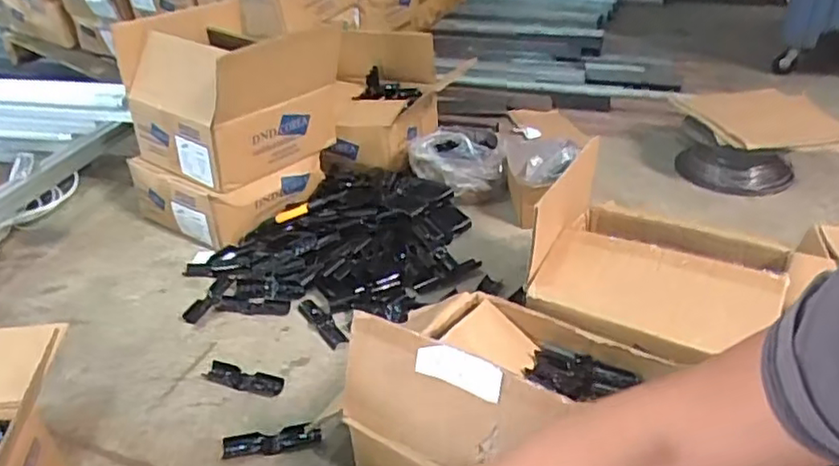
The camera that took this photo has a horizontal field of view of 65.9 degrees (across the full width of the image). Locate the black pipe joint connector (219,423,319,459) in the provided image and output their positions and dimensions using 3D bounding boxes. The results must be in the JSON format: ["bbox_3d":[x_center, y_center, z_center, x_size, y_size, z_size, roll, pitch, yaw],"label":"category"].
[{"bbox_3d":[-0.201,0.281,0.881,0.128,0.014,0.035,-7,33,-6],"label":"black pipe joint connector"}]

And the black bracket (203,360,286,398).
[{"bbox_3d":[-0.263,0.219,0.976,0.125,0.011,0.036,9,35,18],"label":"black bracket"}]

